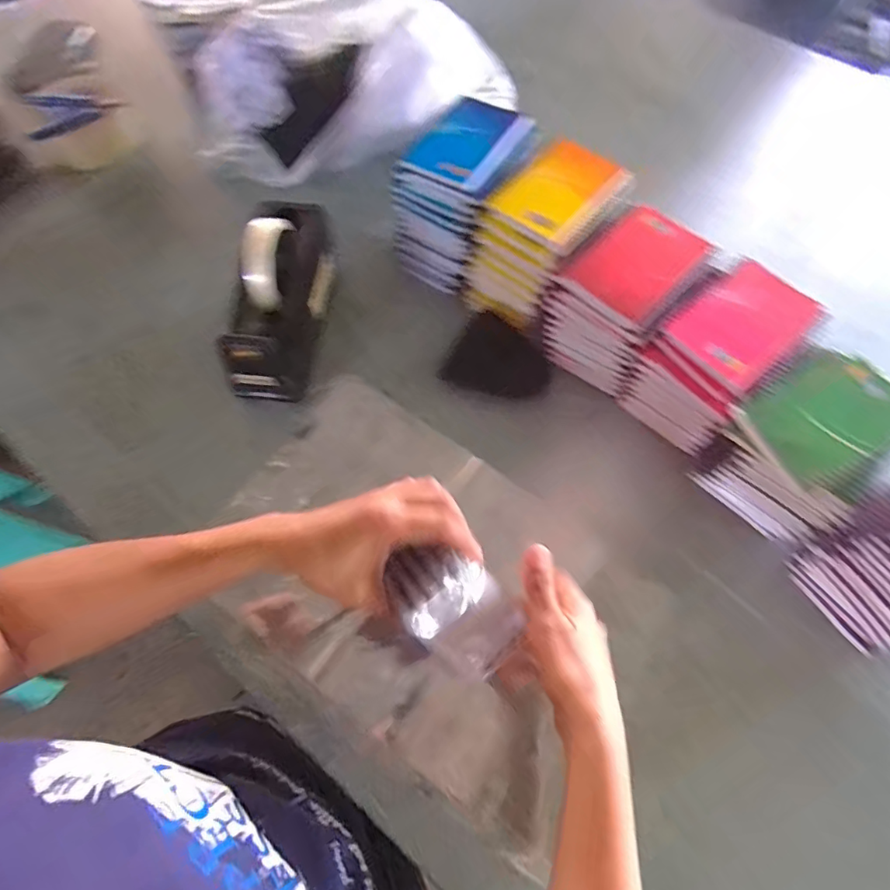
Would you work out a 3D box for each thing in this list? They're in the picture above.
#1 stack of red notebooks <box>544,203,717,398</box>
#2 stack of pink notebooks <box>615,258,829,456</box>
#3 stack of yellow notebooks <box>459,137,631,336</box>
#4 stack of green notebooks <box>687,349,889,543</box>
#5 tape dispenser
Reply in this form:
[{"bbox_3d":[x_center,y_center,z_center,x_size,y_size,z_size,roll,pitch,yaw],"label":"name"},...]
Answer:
[{"bbox_3d":[0.182,-0.153,0.543,0.107,0.111,0.146,35,70,14],"label":"stack of red notebooks"},{"bbox_3d":[0.256,-0.079,0.518,0.161,0.118,0.106,-39,72,-16],"label":"stack of pink notebooks"},{"bbox_3d":[0.109,-0.223,0.574,0.100,0.118,0.156,37,70,14],"label":"stack of yellow notebooks"},{"bbox_3d":[0.314,0.004,0.468,0.138,0.113,0.114,-35,71,-15],"label":"stack of green notebooks"},{"bbox_3d":[-0.174,-0.160,0.559,0.086,0.117,0.206,2,66,0],"label":"tape dispenser"}]

